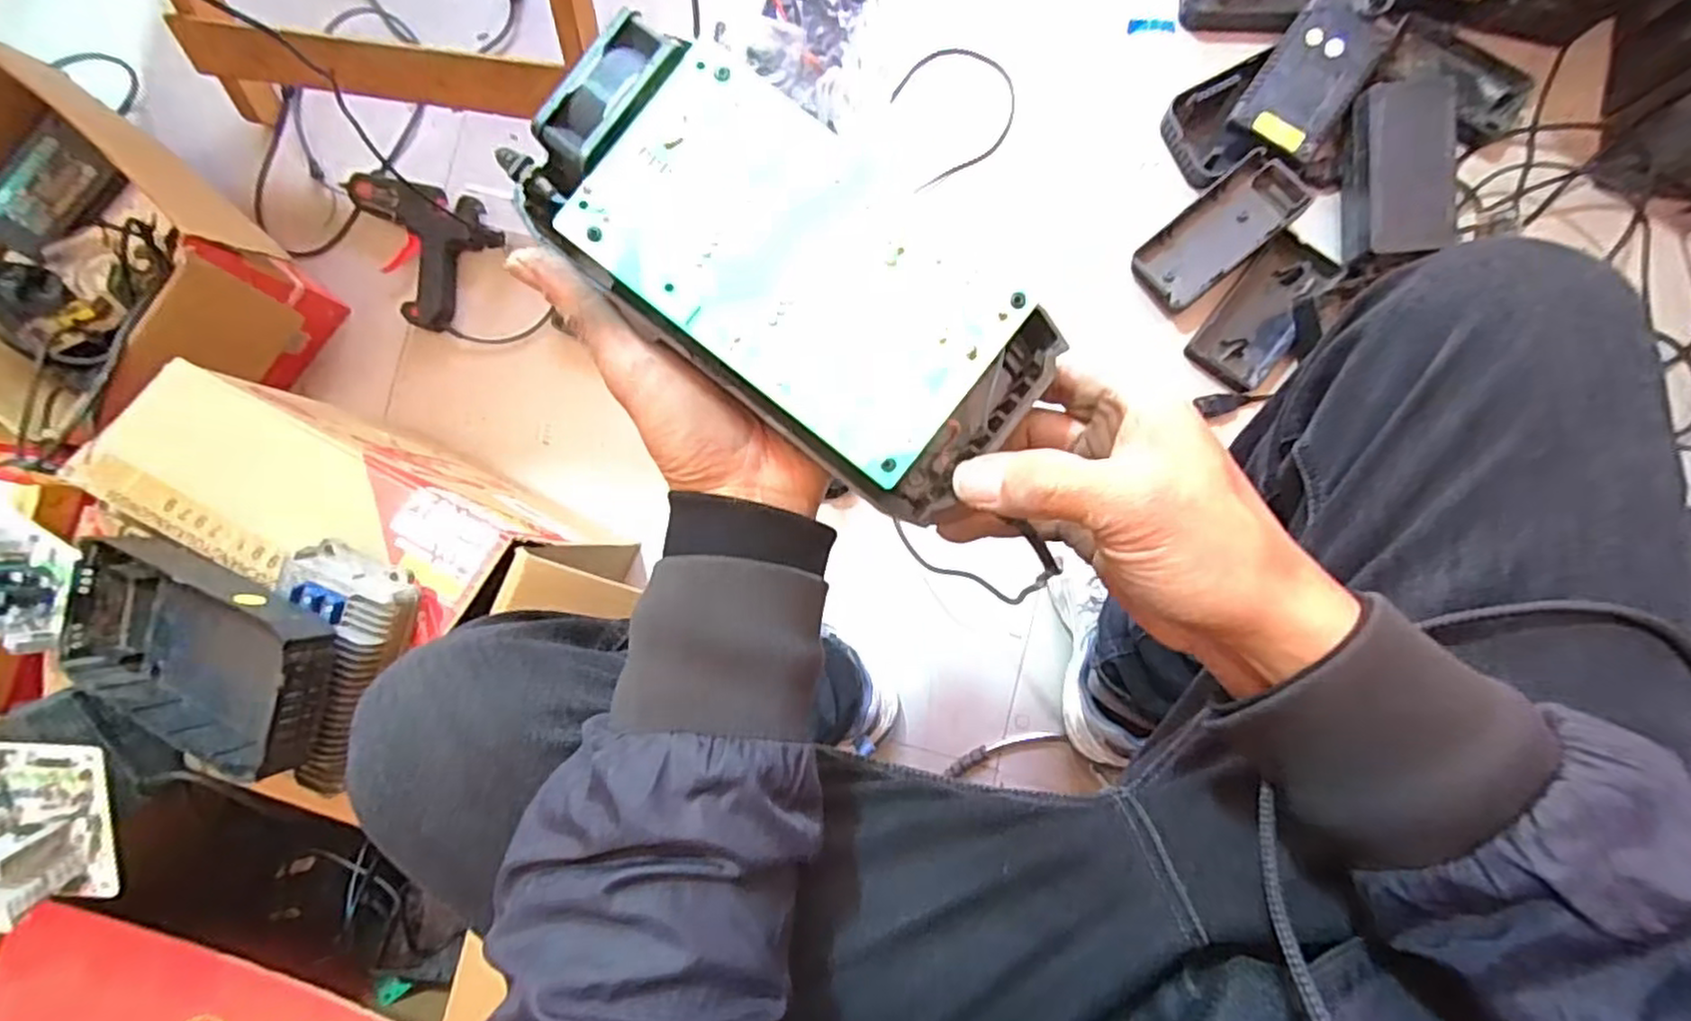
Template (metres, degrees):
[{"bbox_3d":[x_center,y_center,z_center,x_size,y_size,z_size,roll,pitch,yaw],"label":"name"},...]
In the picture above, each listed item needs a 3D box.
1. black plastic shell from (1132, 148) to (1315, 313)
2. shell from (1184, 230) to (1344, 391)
[{"bbox_3d":[0.398,-0.296,0.768,0.168,0.024,0.085,-43,76,9],"label":"black plastic shell"},{"bbox_3d":[0.452,-0.220,0.766,0.082,0.018,0.172,37,90,5],"label":"shell"}]

